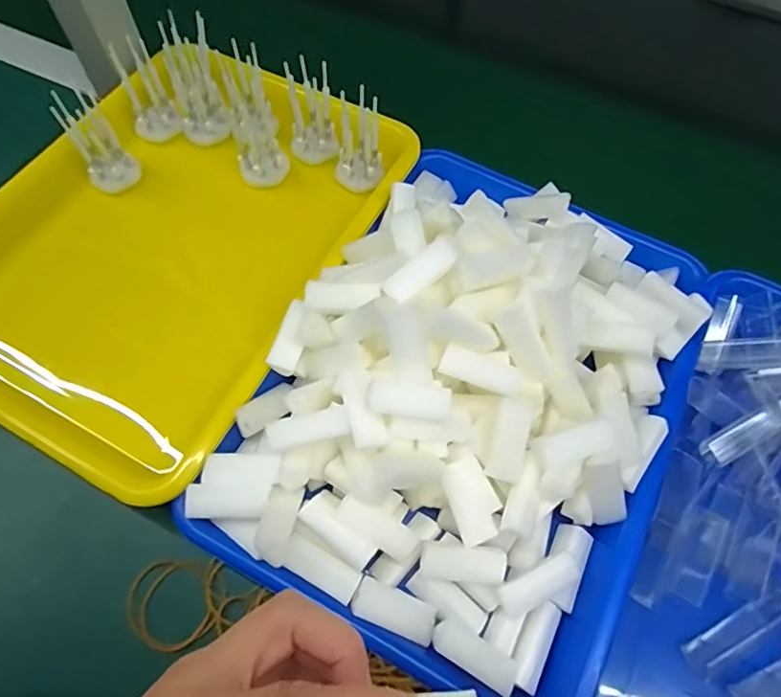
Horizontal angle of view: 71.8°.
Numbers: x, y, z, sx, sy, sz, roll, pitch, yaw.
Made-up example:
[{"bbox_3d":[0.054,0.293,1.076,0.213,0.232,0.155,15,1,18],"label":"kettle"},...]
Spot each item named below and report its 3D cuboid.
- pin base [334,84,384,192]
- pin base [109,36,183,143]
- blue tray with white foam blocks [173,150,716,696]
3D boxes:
[{"bbox_3d":[-0.023,-0.158,0.410,0.035,0.072,0.026,4,43,1],"label":"pin base"},{"bbox_3d":[-0.197,-0.204,0.433,0.035,0.071,0.035,-24,29,-14],"label":"pin base"},{"bbox_3d":[0.056,0.013,0.327,0.234,0.079,0.319,26,66,11],"label":"blue tray with white foam blocks"}]

